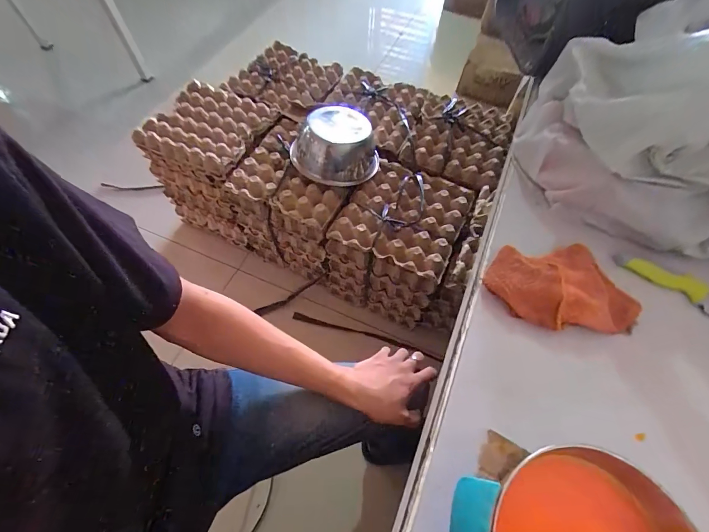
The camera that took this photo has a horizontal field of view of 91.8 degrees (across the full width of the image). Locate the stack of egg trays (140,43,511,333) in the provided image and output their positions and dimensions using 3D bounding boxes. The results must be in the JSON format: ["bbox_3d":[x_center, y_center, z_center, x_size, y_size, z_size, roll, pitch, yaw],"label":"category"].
[{"bbox_3d":[-0.061,-0.293,1.113,0.907,0.408,0.649,21,62,9],"label":"stack of egg trays"}]

